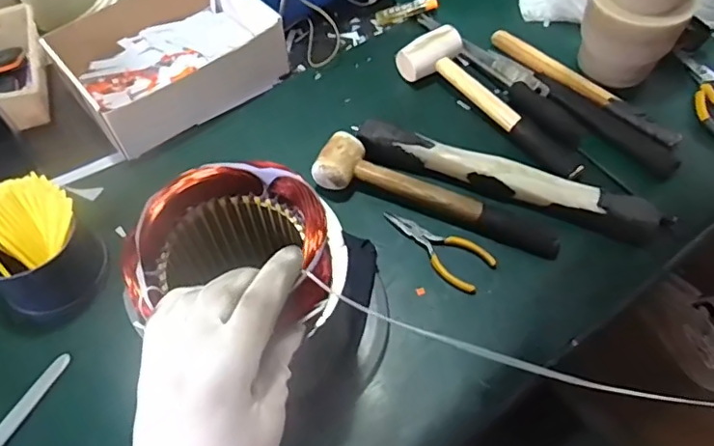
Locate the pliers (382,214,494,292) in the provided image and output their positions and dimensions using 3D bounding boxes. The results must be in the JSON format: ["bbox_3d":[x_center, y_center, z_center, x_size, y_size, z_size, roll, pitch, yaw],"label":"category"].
[{"bbox_3d":[0.077,0.024,0.547,0.118,0.007,0.049,30,64,20],"label":"pliers"}]

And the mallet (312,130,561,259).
[{"bbox_3d":[0.083,-0.032,0.563,0.259,0.043,0.055,17,60,13],"label":"mallet"}]

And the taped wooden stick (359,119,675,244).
[{"bbox_3d":[0.158,-0.047,0.572,0.332,0.033,0.047,20,61,15],"label":"taped wooden stick"}]

